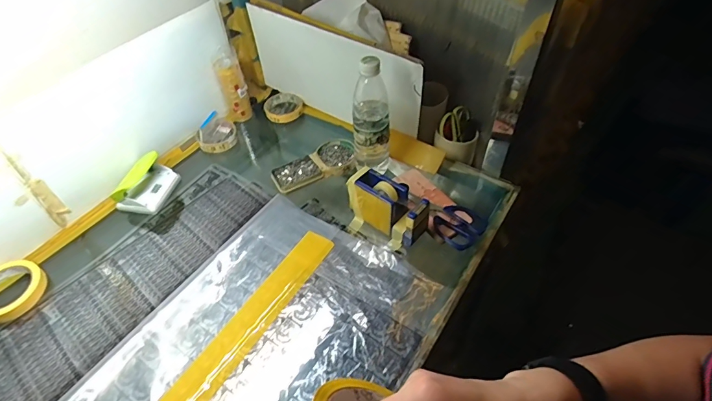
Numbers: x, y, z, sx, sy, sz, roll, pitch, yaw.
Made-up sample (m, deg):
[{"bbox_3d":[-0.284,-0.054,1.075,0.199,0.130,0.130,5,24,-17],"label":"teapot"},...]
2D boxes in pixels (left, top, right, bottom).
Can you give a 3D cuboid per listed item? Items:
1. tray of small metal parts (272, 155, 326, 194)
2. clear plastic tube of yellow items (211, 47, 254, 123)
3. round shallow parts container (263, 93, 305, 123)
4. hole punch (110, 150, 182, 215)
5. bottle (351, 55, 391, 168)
[{"bbox_3d":[-0.116,-0.053,0.781,0.087,0.014,0.070,-25,51,-17],"label":"tray of small metal parts"},{"bbox_3d":[-0.269,-0.250,0.887,0.057,0.132,0.071,-18,49,-12],"label":"clear plastic tube of yellow items"},{"bbox_3d":[-0.164,-0.213,0.933,0.090,0.017,0.094,-2,48,2],"label":"round shallow parts container"},{"bbox_3d":[-0.391,-0.035,0.757,0.073,0.067,0.099,7,49,10],"label":"hole punch"},{"bbox_3d":[0.026,-0.140,0.714,0.065,0.216,0.064,0,48,5],"label":"bottle"}]

